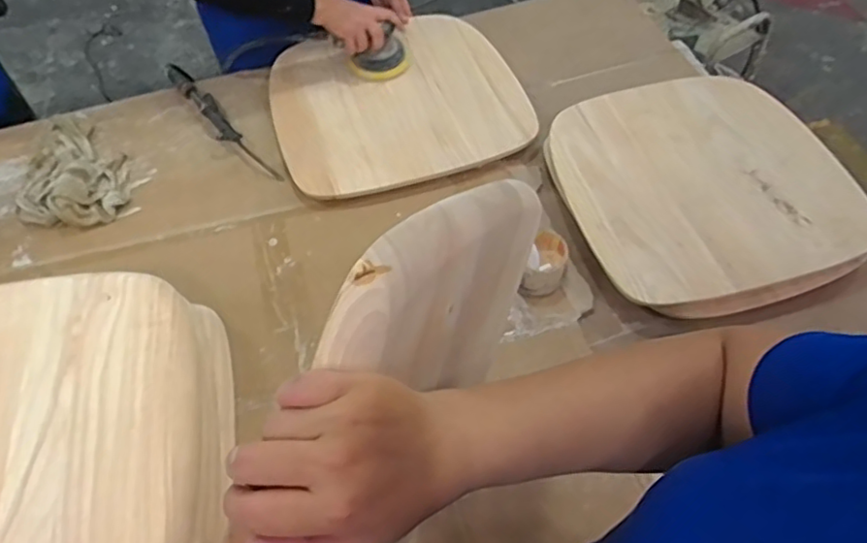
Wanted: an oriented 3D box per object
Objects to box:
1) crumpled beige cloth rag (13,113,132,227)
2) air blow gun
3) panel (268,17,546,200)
[{"bbox_3d":[-0.602,-0.179,1.049,0.182,0.041,0.261,-9,54,-4],"label":"crumpled beige cloth rag"},{"bbox_3d":[-0.388,-0.279,1.103,0.043,0.050,0.384,-33,59,-20],"label":"air blow gun"},{"bbox_3d":[-0.066,-0.307,1.100,0.425,0.029,0.367,-17,60,-8],"label":"panel"}]

